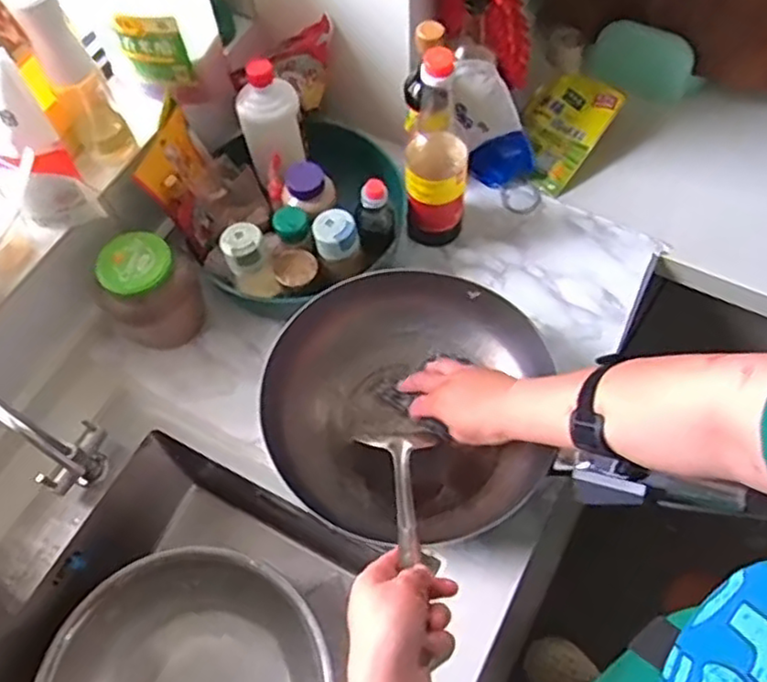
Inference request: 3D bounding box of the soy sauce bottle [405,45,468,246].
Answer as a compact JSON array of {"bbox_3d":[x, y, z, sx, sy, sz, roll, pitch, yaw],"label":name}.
[{"bbox_3d":[0.064,-0.224,0.837,0.073,0.281,0.068,3,63,4],"label":"soy sauce bottle"}]

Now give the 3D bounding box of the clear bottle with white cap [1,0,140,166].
[{"bbox_3d":[-0.328,-0.284,0.741,0.049,0.223,0.061,-24,64,-9],"label":"clear bottle with white cap"}]

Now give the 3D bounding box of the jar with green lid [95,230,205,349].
[{"bbox_3d":[-0.276,-0.056,0.839,0.106,0.132,0.087,-32,66,-13],"label":"jar with green lid"}]

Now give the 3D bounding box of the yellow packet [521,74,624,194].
[{"bbox_3d":[0.250,-0.304,0.986,0.113,0.021,0.170,36,92,13],"label":"yellow packet"}]

